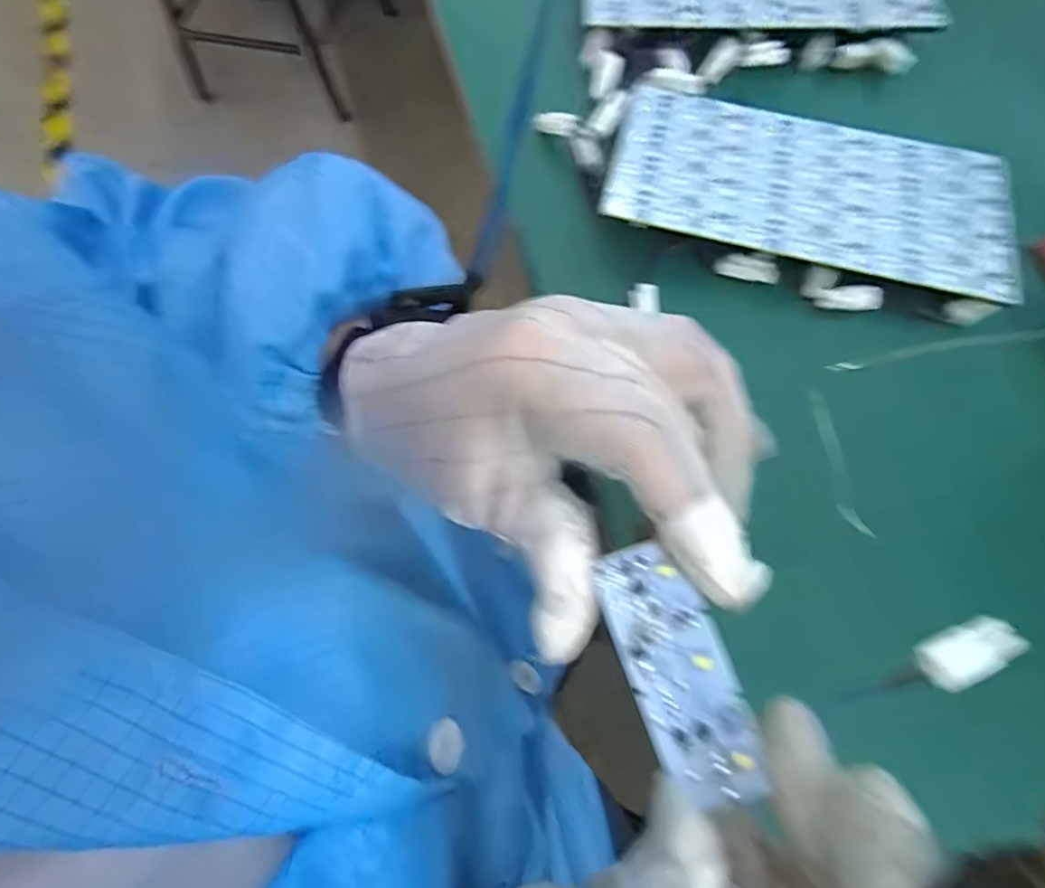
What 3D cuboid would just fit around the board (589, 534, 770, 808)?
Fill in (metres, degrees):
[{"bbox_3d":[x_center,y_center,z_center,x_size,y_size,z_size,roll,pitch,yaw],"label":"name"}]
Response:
[{"bbox_3d":[0.039,0.057,0.142,0.024,0.006,0.063,-22,80,-4],"label":"board"}]

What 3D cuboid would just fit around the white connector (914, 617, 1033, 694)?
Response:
[{"bbox_3d":[0.121,0.056,0.152,0.028,0.004,0.013,-25,73,-6],"label":"white connector"}]

